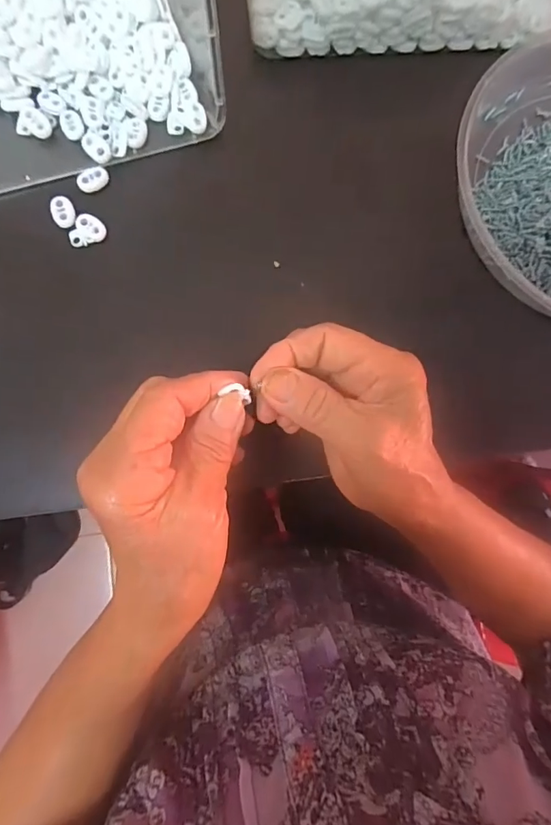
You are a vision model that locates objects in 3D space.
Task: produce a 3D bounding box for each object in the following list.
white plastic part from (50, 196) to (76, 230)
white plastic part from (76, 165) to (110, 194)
[{"bbox_3d":[-0.152,-0.144,0.328,0.015,0.004,0.024,-22,85,-7],"label":"white plastic part"},{"bbox_3d":[-0.132,-0.169,0.332,0.023,0.006,0.013,-27,86,-7],"label":"white plastic part"}]

